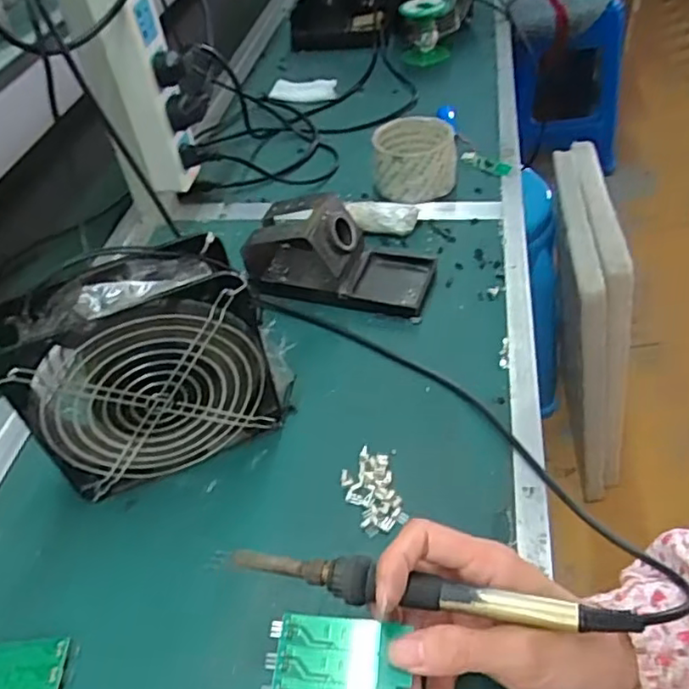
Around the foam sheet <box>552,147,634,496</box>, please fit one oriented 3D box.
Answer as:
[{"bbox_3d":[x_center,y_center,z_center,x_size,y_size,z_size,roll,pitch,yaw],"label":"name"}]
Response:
[{"bbox_3d":[0.438,-0.015,1.154,0.075,0.563,0.371,-5,41,12],"label":"foam sheet"}]

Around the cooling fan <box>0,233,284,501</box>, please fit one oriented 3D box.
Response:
[{"bbox_3d":[-0.129,0.016,0.414,0.149,0.153,0.061,-19,46,-11],"label":"cooling fan"}]

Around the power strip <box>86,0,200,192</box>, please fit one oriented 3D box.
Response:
[{"bbox_3d":[-0.183,-0.246,0.573,0.052,0.216,0.049,-17,46,-9],"label":"power strip"}]

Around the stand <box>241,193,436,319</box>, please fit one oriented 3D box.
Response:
[{"bbox_3d":[-0.005,-0.090,0.558,0.165,0.070,0.095,9,47,17],"label":"stand"}]

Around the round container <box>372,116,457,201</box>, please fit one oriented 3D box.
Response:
[{"bbox_3d":[0.073,-0.196,0.661,0.084,0.051,0.085,-6,45,2],"label":"round container"}]

